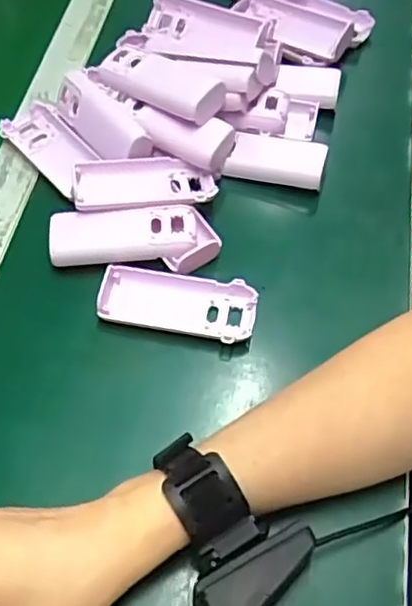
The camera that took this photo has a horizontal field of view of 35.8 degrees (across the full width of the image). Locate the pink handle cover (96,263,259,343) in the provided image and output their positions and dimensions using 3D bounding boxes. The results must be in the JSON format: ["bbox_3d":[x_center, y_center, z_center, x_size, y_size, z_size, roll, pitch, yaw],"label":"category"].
[{"bbox_3d":[-0.020,0.002,0.452,0.108,0.019,0.047,10,60,8],"label":"pink handle cover"}]

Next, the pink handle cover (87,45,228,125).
[{"bbox_3d":[-0.042,-0.179,0.510,0.124,0.024,0.041,31,65,19],"label":"pink handle cover"}]

